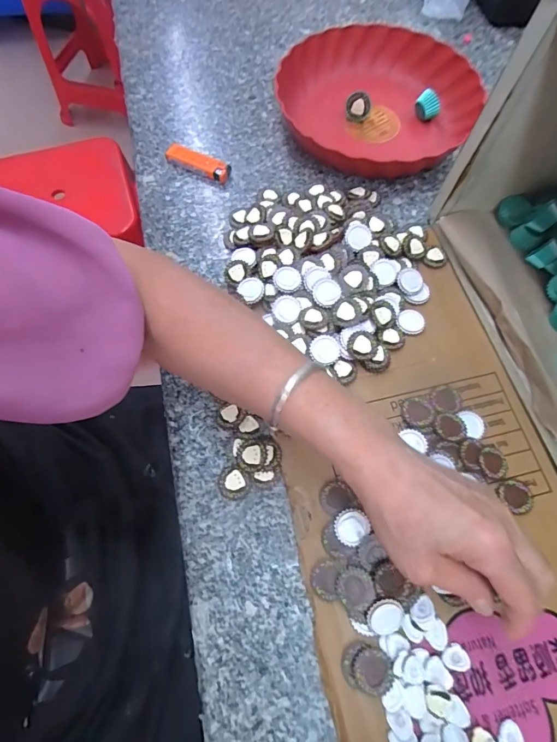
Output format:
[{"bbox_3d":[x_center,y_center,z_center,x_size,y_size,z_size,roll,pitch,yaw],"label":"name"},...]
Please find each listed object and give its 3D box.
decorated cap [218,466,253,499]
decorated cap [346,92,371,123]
[{"bbox_3d":[-0.037,0.096,0.343,0.026,0.009,0.025,0,68,0],"label":"decorated cap"},{"bbox_3d":[0.101,-0.335,0.505,0.031,0.030,0.015,8,69,4],"label":"decorated cap"}]

